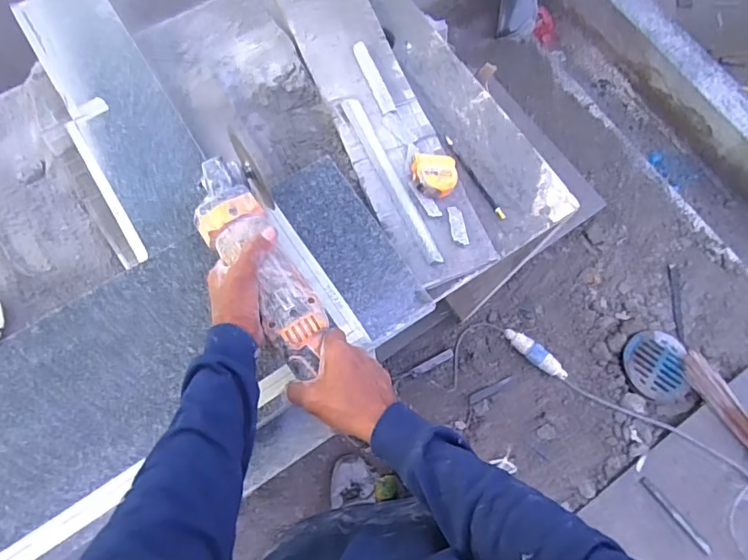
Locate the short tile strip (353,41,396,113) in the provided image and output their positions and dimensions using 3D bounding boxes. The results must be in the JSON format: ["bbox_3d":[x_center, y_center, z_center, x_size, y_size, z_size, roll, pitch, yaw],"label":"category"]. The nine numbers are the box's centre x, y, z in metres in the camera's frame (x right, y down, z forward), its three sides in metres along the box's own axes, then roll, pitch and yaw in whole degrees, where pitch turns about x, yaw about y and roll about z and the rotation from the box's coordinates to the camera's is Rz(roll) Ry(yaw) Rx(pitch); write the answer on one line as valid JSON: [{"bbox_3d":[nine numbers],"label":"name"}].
[{"bbox_3d":[-0.001,-0.298,0.734,0.021,0.011,0.121,-22,75,-9],"label":"short tile strip"}]

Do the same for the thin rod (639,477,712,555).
[{"bbox_3d":[0.767,0.600,1.274,0.020,0.011,0.221,-36,76,-13],"label":"thin rod"}]

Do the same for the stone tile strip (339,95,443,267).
[{"bbox_3d":[0.022,-0.141,0.693,0.023,0.018,0.271,-24,75,-9],"label":"stone tile strip"}]

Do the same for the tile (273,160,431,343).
[{"bbox_3d":[-0.026,-0.044,0.635,0.101,0.024,0.242,-34,77,-12],"label":"tile"}]

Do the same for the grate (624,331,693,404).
[{"bbox_3d":[0.803,0.246,1.427,0.158,0.015,0.194,-4,75,9],"label":"grate"}]

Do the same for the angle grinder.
[{"bbox_3d":[-0.125,-0.015,0.563,0.083,0.080,0.264,-24,76,-10],"label":"angle grinder"}]

